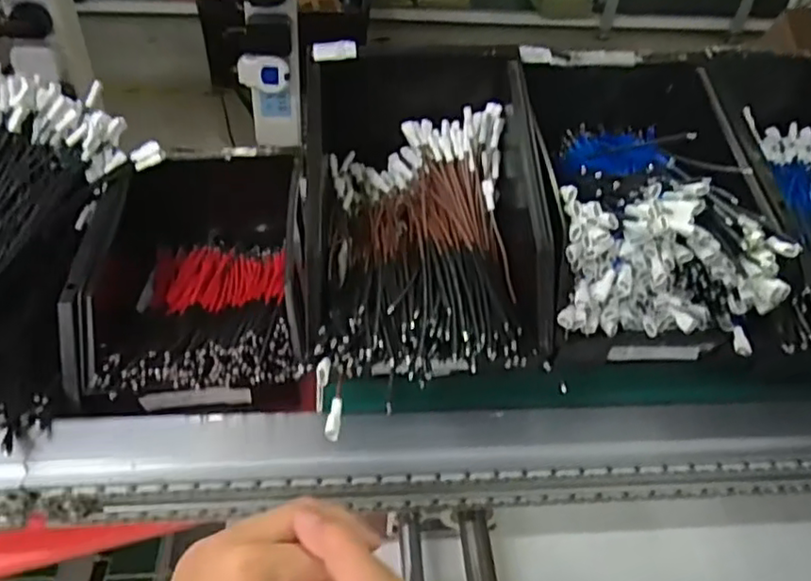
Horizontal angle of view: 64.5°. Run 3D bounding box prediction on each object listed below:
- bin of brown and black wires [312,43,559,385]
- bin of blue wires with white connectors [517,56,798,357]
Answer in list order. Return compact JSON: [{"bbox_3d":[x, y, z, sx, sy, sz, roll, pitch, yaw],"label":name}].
[{"bbox_3d":[0.010,-0.069,0.468,0.157,0.087,0.287,-1,43,-3],"label":"bin of brown and black wires"},{"bbox_3d":[0.166,-0.072,0.470,0.154,0.107,0.241,-2,43,-4],"label":"bin of blue wires with white connectors"}]

